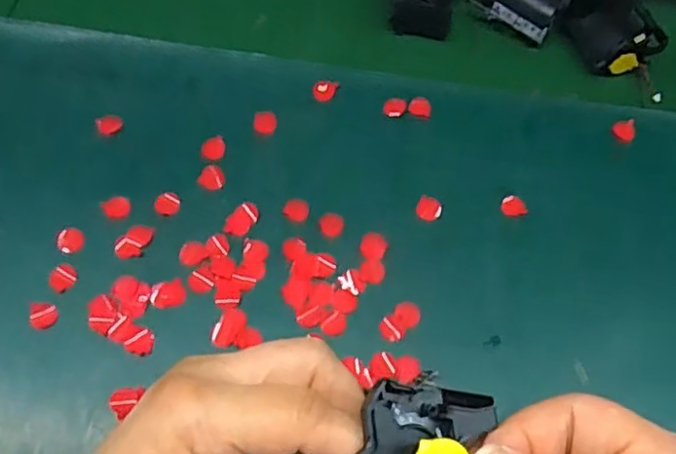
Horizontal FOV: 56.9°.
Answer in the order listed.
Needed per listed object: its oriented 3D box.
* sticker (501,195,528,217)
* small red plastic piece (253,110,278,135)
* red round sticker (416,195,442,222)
[{"bbox_3d":[0.121,-0.015,0.428,0.018,0.004,0.016,16,63,4],"label":"sticker"},{"bbox_3d":[-0.052,-0.076,0.451,0.016,0.004,0.019,8,62,0],"label":"small red plastic piece"},{"bbox_3d":[0.062,-0.013,0.421,0.017,0.004,0.018,2,63,-3],"label":"red round sticker"}]

